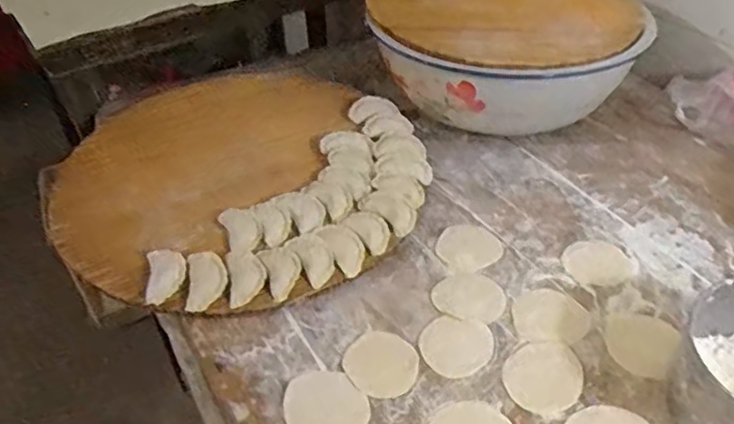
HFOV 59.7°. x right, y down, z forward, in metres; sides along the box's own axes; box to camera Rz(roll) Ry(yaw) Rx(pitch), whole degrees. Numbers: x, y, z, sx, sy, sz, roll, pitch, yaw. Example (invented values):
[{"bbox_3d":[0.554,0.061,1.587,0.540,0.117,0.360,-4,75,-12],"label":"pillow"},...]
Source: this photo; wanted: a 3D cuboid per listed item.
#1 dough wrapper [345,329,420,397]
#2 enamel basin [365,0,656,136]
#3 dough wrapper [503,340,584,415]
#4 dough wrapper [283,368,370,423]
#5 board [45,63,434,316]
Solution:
[{"bbox_3d":[0.013,0.138,0.589,0.064,0.004,0.071,-23,45,-21],"label":"dough wrapper"},{"bbox_3d":[0.187,-0.229,0.882,0.338,0.152,0.326,-2,42,2],"label":"enamel basin"},{"bbox_3d":[0.160,0.147,0.577,0.078,0.004,0.065,-28,47,-25],"label":"dough wrapper"},{"bbox_3d":[-0.038,0.169,0.558,0.066,0.004,0.076,-29,48,-26],"label":"dough wrapper"},{"bbox_3d":[-0.152,-0.049,0.774,0.416,0.054,0.414,-2,42,2],"label":"board"}]

